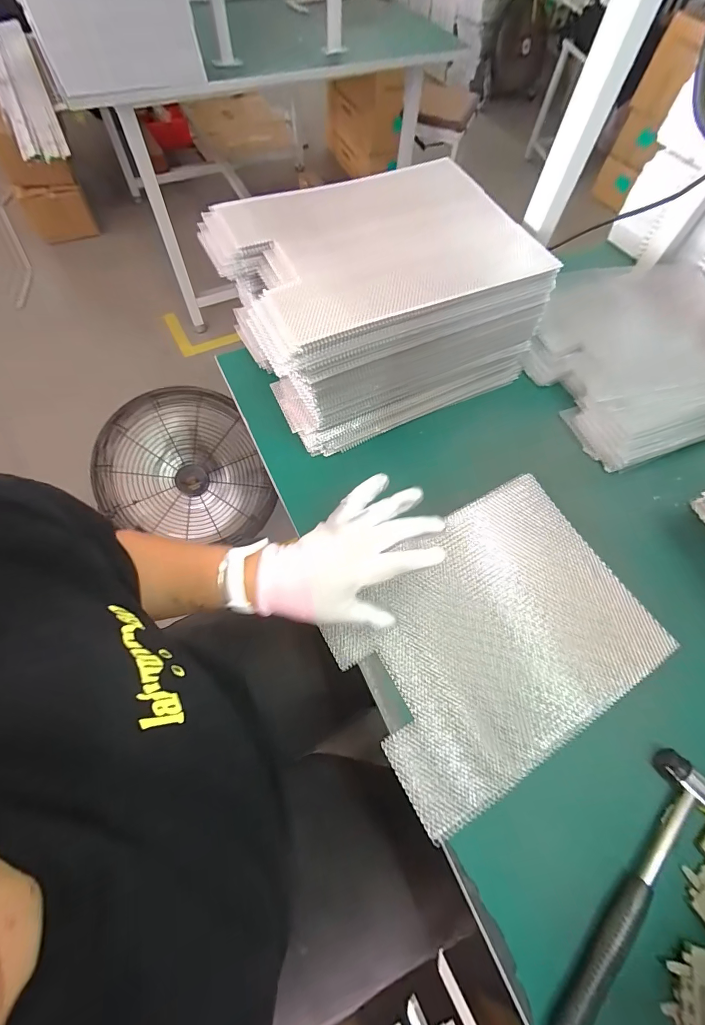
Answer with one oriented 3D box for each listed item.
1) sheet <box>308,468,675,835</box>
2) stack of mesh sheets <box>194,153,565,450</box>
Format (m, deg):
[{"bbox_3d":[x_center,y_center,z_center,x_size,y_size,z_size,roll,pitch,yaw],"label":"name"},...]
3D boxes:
[{"bbox_3d":[0.152,0.123,0.429,0.321,0.013,0.244,-27,70,-14],"label":"sheet"},{"bbox_3d":[0.033,-0.275,0.529,0.356,0.179,0.262,-23,67,-14],"label":"stack of mesh sheets"}]

